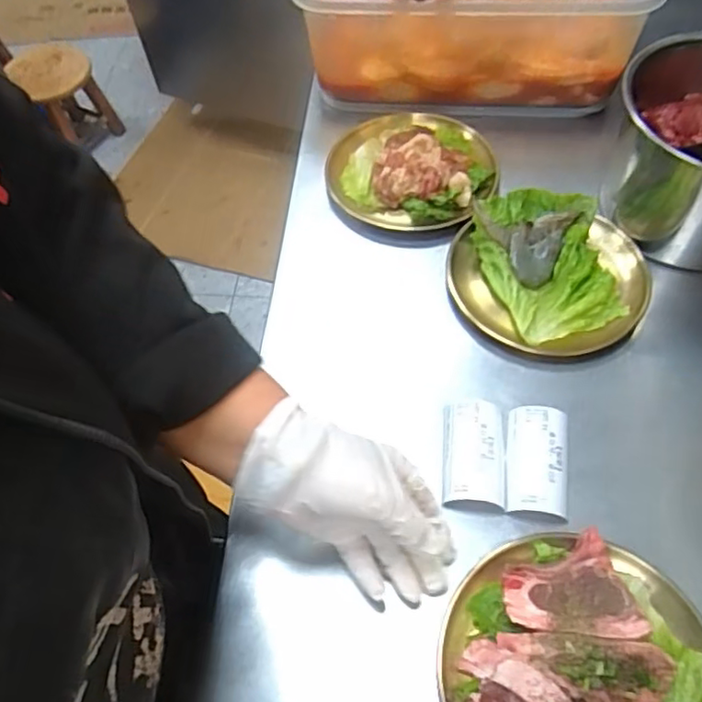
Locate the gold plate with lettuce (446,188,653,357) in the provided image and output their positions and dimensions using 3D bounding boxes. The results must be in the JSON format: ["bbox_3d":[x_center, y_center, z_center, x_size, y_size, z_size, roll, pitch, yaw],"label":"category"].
[{"bbox_3d":[0.164,-0.073,0.532,0.153,0.037,0.162,-1,57,2],"label":"gold plate with lettuce"}]

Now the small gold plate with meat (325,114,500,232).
[{"bbox_3d":[0.064,-0.180,0.610,0.146,0.035,0.145,-1,57,2],"label":"small gold plate with meat"}]

